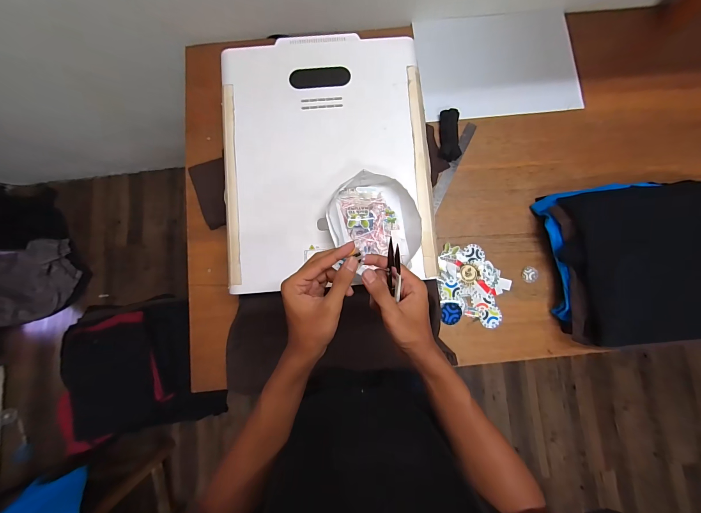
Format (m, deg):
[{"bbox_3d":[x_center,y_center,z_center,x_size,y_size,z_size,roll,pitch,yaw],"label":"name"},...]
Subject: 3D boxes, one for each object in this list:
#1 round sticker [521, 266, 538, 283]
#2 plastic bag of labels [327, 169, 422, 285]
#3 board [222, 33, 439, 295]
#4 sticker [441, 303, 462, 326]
[{"bbox_3d":[0.434,0.044,0.731,0.038,0.008,0.039,0,82,0],"label":"round sticker"},{"bbox_3d":[0.046,-0.062,0.552,0.159,0.061,0.173,-13,82,3],"label":"plastic bag of labels"},{"bbox_3d":[-0.046,-0.198,0.591,0.397,0.018,0.494,-5,84,-1],"label":"board"},{"bbox_3d":[0.239,0.136,0.717,0.048,0.009,0.052,0,82,0],"label":"sticker"}]

